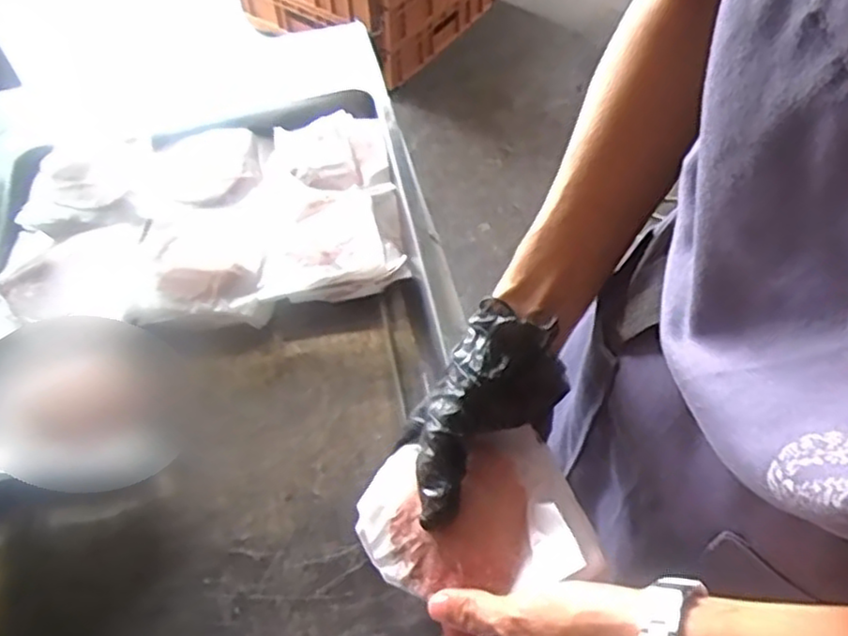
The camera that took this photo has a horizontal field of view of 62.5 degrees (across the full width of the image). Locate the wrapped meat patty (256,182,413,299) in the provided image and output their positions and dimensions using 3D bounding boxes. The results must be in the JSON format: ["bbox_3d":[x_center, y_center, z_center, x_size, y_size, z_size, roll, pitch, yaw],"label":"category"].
[{"bbox_3d":[-0.082,-0.069,0.618,0.118,0.031,0.105,-9,56,-3],"label":"wrapped meat patty"}]

